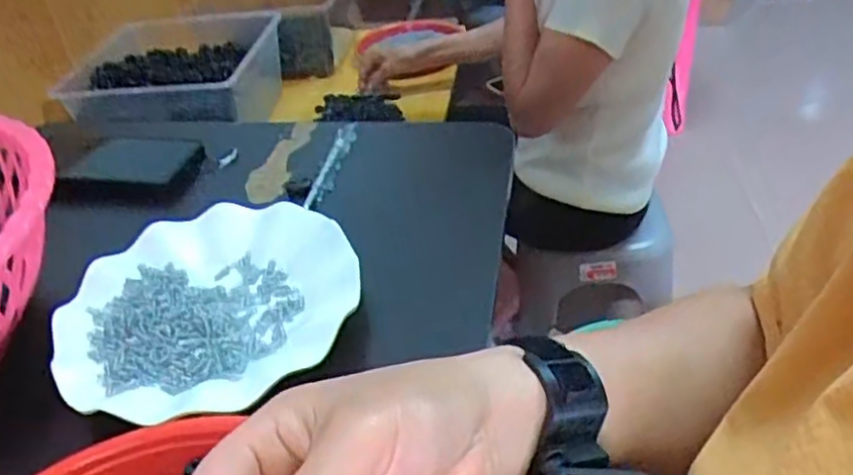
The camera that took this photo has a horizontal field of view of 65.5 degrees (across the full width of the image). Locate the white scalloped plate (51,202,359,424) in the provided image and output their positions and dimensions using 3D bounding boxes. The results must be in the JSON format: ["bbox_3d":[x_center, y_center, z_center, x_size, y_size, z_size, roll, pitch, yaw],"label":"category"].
[{"bbox_3d":[-0.137,0.042,0.428,0.179,0.025,0.179,-4,38,3],"label":"white scalloped plate"}]

